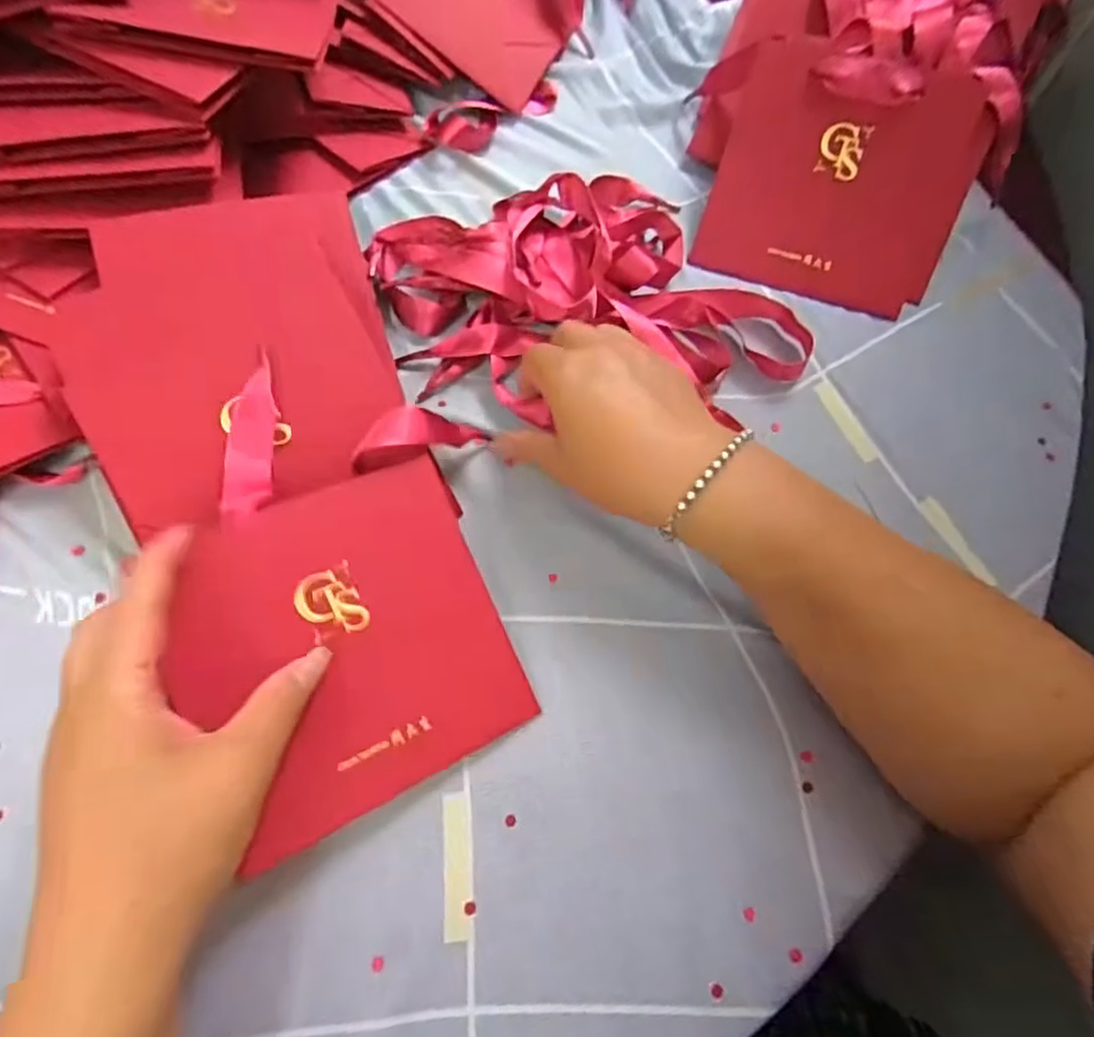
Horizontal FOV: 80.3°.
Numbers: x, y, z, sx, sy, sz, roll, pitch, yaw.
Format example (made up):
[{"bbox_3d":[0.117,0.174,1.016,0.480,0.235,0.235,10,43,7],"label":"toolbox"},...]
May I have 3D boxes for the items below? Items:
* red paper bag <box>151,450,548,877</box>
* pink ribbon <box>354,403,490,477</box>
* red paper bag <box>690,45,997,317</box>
[{"bbox_3d":[-0.086,0.054,0.291,0.132,0.017,0.140,-21,86,-27],"label":"red paper bag"},{"bbox_3d":[-0.063,-0.043,0.338,0.079,0.025,0.022,-17,67,-30],"label":"pink ribbon"},{"bbox_3d":[0.188,-0.212,0.414,0.151,0.017,0.136,20,104,7],"label":"red paper bag"}]

